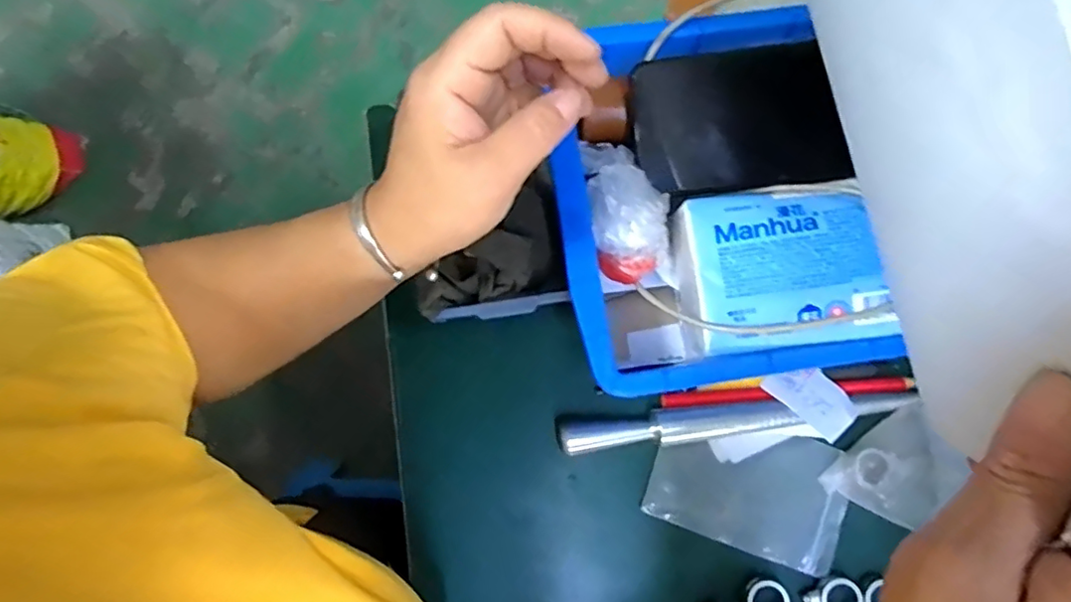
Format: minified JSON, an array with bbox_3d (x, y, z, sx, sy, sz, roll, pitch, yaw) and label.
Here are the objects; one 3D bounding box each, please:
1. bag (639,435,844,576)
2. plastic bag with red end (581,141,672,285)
[{"bbox_3d":[0.133,0.116,0.365,0.113,0.017,0.075,18,80,2],"label":"bag"},{"bbox_3d":[0.051,-0.051,0.333,0.044,0.037,0.082,-10,80,-3],"label":"plastic bag with red end"}]

